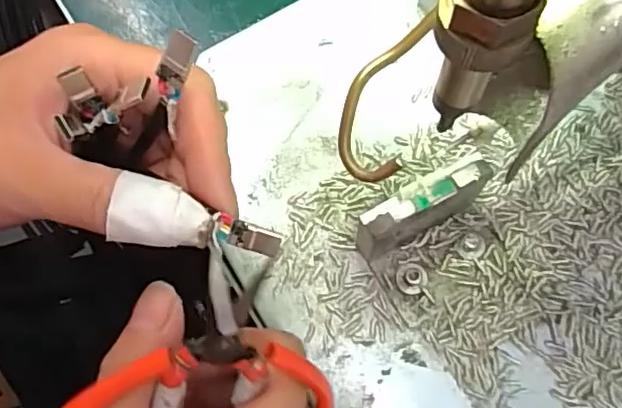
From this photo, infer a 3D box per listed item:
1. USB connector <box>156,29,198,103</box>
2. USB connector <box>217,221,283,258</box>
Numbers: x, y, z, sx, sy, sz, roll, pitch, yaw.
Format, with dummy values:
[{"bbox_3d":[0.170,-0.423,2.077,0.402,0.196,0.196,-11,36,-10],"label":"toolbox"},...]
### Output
[{"bbox_3d":[-0.036,-0.035,0.159,0.007,0.021,0.005,47,44,15],"label":"USB connector"},{"bbox_3d":[-0.018,0.010,0.174,0.018,0.006,0.006,14,73,1],"label":"USB connector"}]

